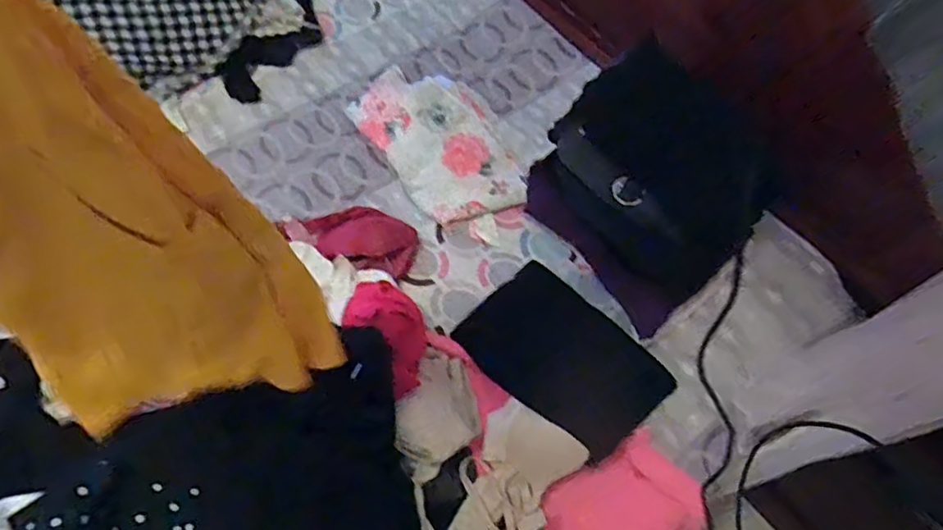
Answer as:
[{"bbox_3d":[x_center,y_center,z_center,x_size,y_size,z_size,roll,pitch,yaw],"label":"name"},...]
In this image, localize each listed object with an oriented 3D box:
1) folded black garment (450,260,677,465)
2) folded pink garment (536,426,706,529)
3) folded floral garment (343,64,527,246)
[{"bbox_3d":[0.145,0.148,0.960,0.300,0.024,0.193,42,79,12],"label":"folded black garment"},{"bbox_3d":[0.172,0.374,0.842,0.322,0.026,0.152,-27,68,-17],"label":"folded pink garment"},{"bbox_3d":[-0.039,-0.231,1.088,0.234,0.055,0.384,-31,69,-18],"label":"folded floral garment"}]

